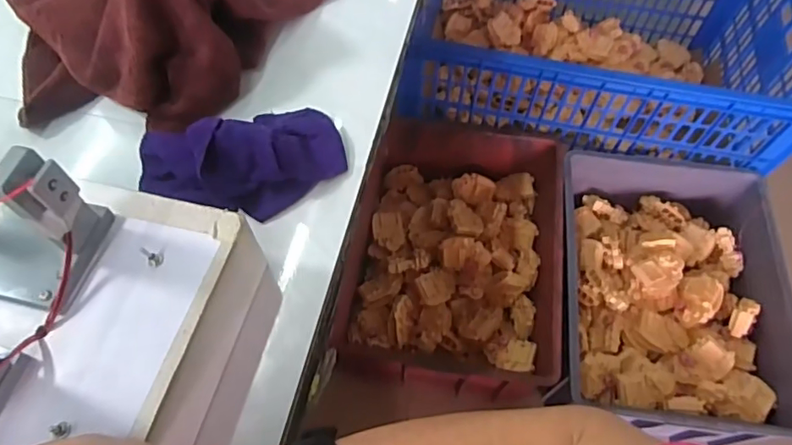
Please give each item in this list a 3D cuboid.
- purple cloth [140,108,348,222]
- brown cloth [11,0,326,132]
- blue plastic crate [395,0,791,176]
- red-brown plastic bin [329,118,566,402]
[{"bbox_3d":[-0.120,-0.055,0.423,0.157,0.050,0.093,-29,65,-15],"label":"purple cloth"},{"bbox_3d":[-0.204,-0.200,0.465,0.296,0.111,0.220,-2,61,-2],"label":"brown cloth"},{"bbox_3d":[0.464,-0.449,1.265,0.810,0.334,0.652,8,61,4],"label":"blue plastic crate"},{"bbox_3d":[0.127,0.060,1.086,0.386,0.189,0.536,8,61,4],"label":"red-brown plastic bin"}]

